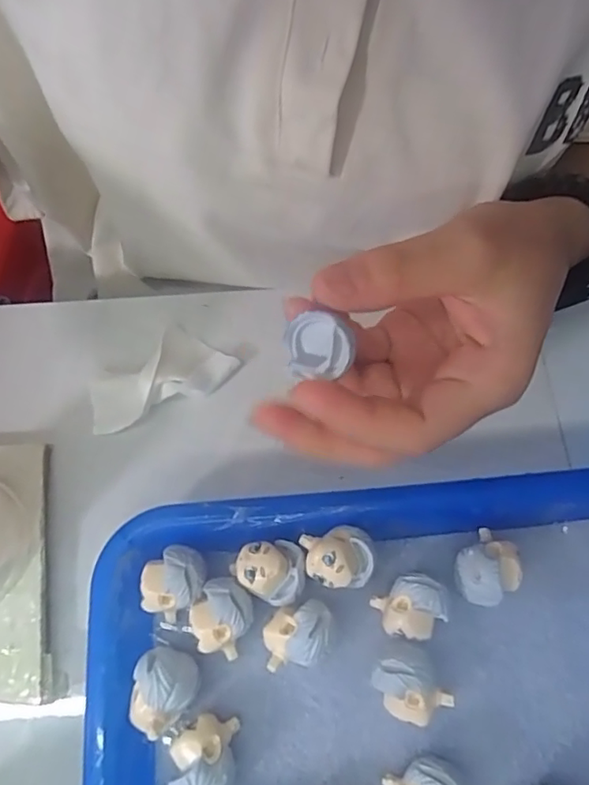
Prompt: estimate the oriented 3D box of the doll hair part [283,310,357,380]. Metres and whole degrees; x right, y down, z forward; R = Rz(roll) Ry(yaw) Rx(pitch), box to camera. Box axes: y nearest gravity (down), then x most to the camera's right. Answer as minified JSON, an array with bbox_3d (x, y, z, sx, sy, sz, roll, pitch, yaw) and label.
[{"bbox_3d":[0.008,-0.014,0.181,0.012,0.024,0.019,11,80,-33],"label":"doll hair part"}]

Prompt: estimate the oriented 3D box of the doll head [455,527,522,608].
[{"bbox_3d":[0.076,0.070,0.230,0.026,0.023,0.022,-39,73,-14],"label":"doll head"}]

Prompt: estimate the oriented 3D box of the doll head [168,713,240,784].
[{"bbox_3d":[-0.032,0.131,0.208,0.023,0.023,0.026,-1,68,0],"label":"doll head"}]

